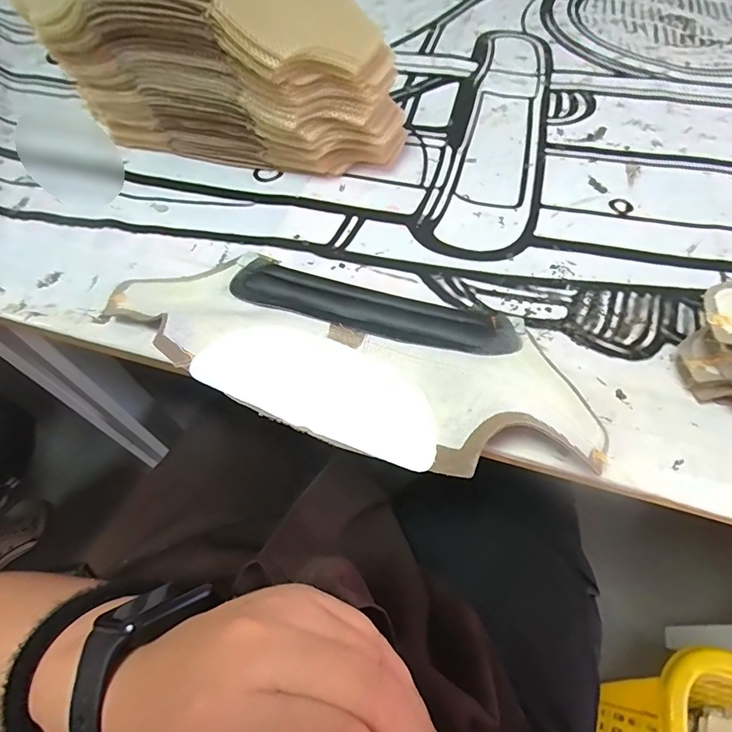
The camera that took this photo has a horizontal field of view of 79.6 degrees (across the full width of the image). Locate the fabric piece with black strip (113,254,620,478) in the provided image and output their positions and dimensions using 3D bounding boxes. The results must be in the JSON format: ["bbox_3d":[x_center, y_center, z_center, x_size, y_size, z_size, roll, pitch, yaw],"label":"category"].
[{"bbox_3d":[-0.023,-0.017,0.318,0.364,0.040,0.138,15,61,10],"label":"fabric piece with black strip"}]

